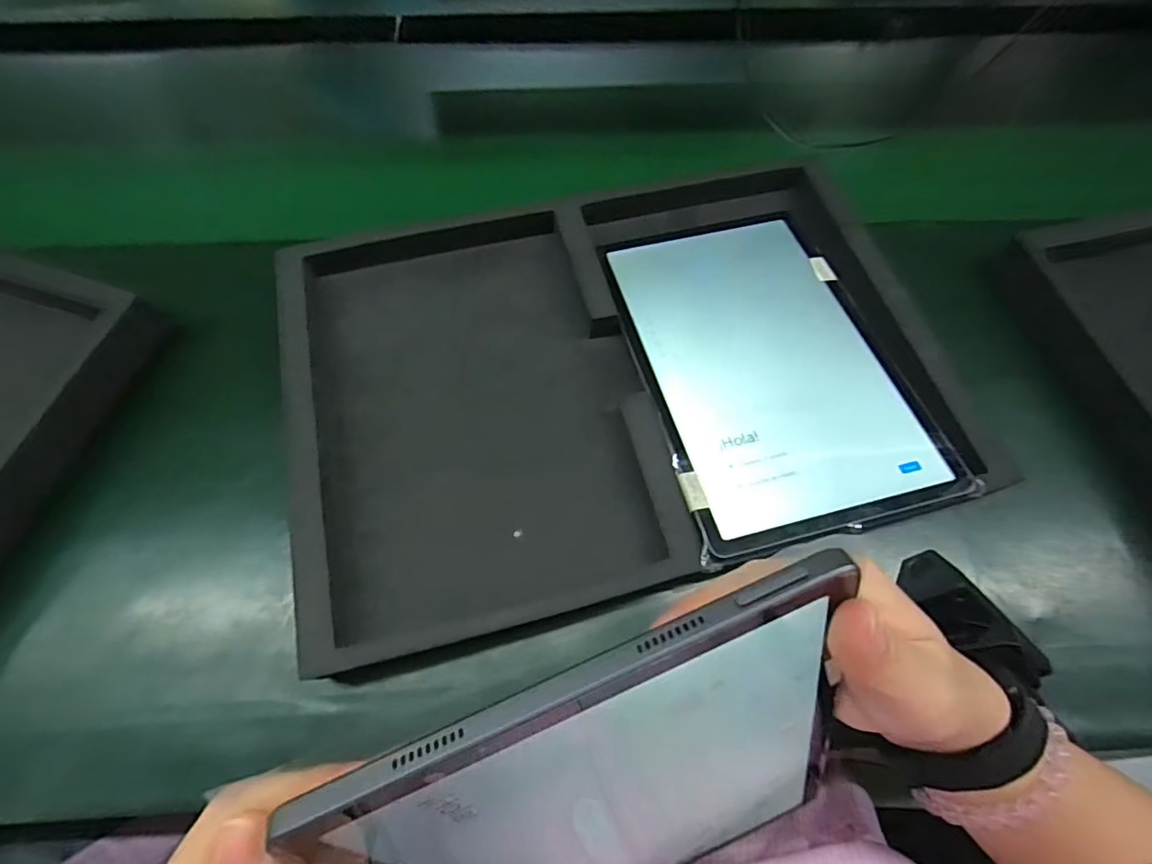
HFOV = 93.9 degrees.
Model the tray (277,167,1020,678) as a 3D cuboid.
[{"bbox_3d":[0.021,-0.051,0.376,0.417,0.047,0.302,-14,64,-8],"label":"tray"}]

